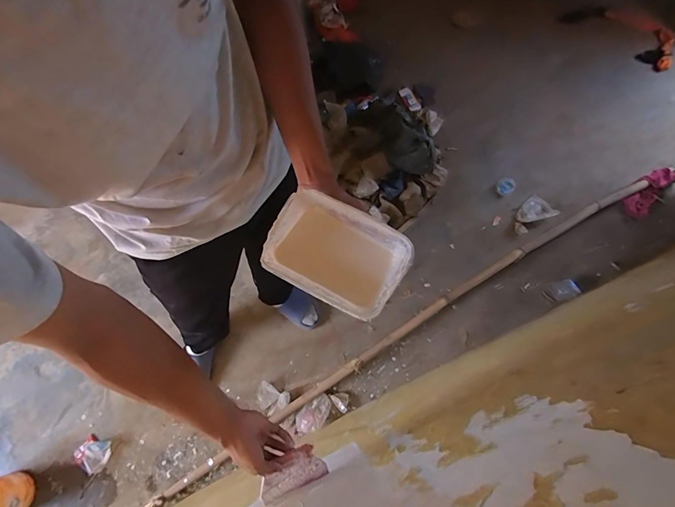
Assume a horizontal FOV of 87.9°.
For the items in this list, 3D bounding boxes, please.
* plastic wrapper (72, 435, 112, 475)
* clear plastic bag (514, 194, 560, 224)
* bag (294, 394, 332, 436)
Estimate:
[{"bbox_3d":[-0.836,0.685,1.194,0.109,0.024,0.101,1,72,-2],"label":"plastic wrapper"},{"bbox_3d":[0.852,-0.192,1.529,0.158,0.050,0.125,-17,69,-7],"label":"clear plastic bag"},{"bbox_3d":[-0.086,0.572,1.235,0.151,0.032,0.085,-37,77,-12],"label":"bag"}]

